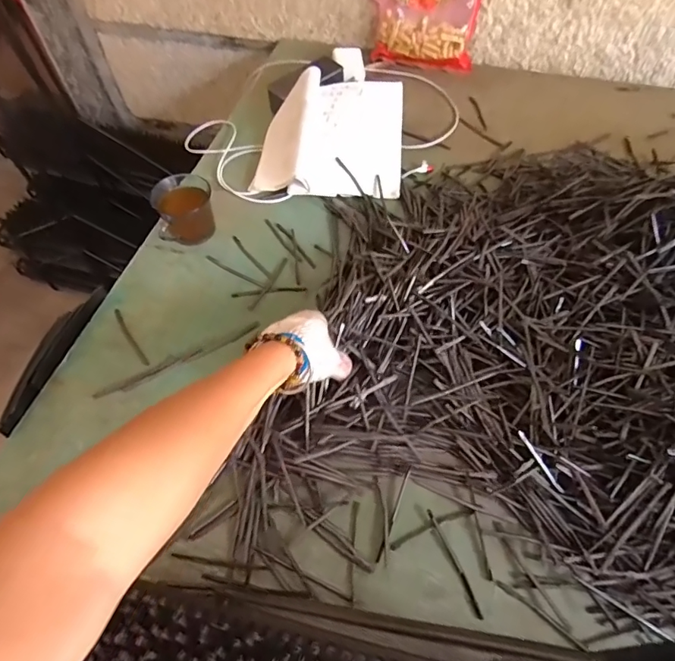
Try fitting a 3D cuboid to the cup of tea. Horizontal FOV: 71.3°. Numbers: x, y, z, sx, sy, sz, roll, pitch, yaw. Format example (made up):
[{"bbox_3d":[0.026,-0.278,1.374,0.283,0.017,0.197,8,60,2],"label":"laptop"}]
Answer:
[{"bbox_3d":[-0.207,-0.162,0.641,0.080,0.071,0.075,-22,59,-12],"label":"cup of tea"}]

